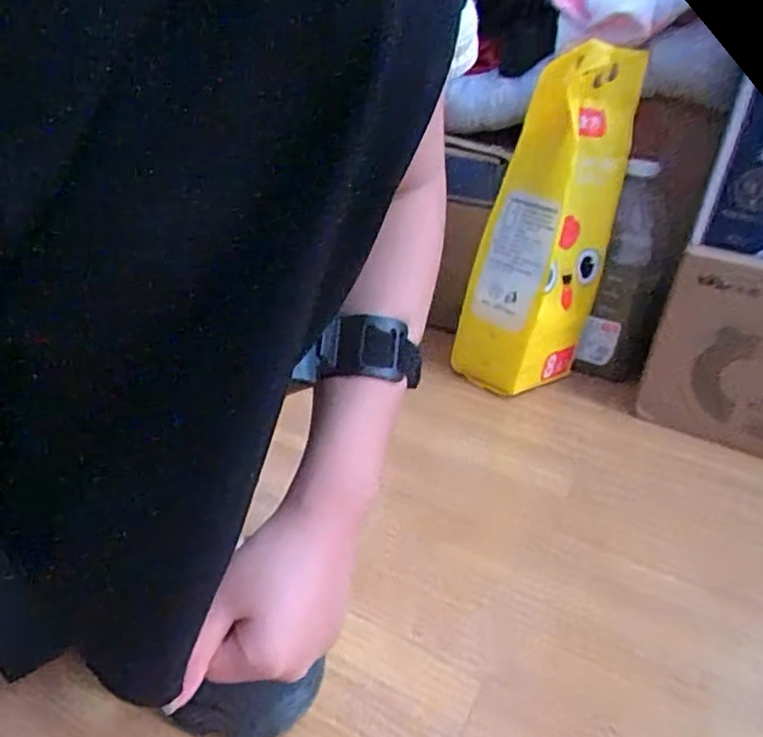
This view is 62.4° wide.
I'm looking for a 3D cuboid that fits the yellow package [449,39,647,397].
[{"bbox_3d":[0.203,-0.173,0.772,0.127,0.379,0.164,20,28,25],"label":"yellow package"}]

